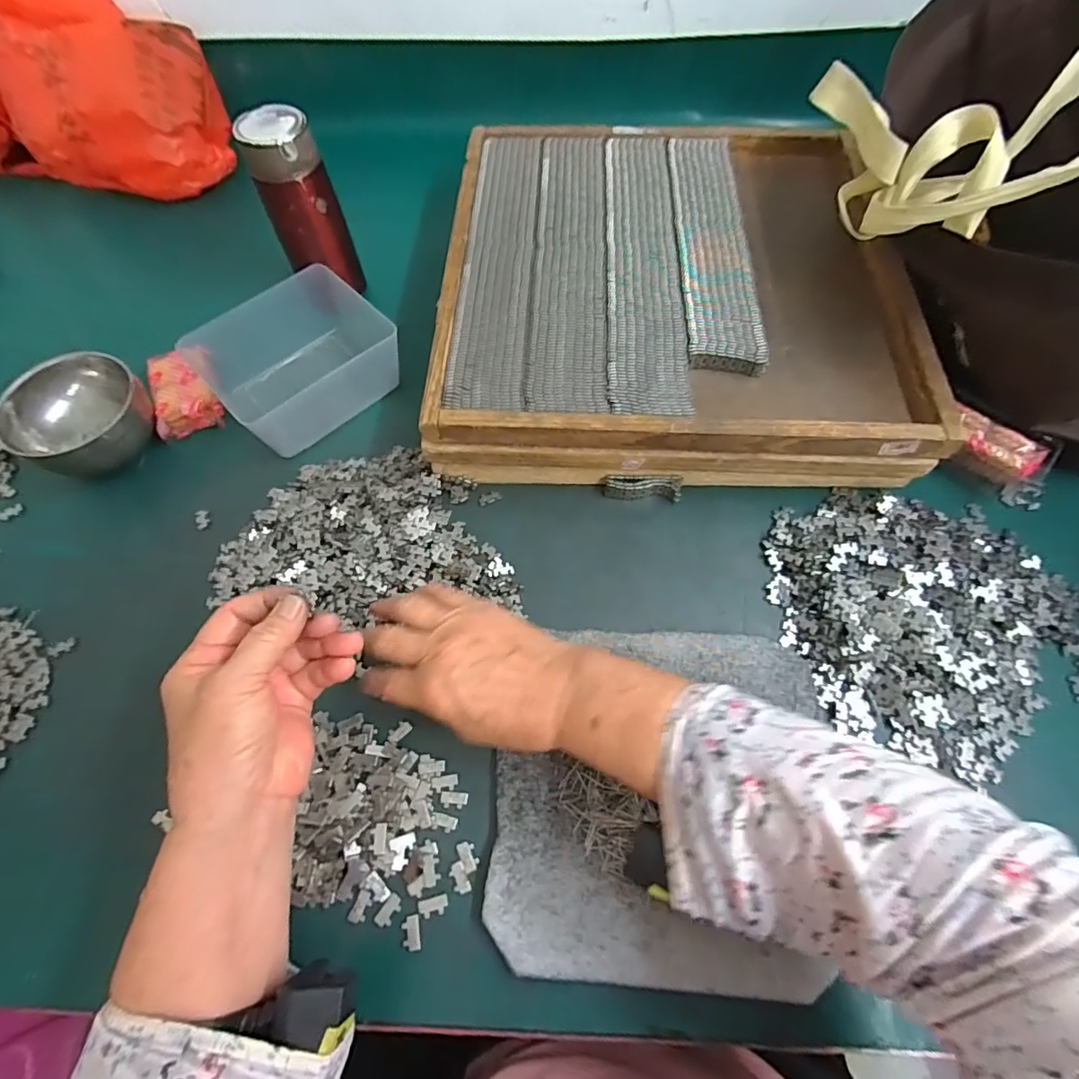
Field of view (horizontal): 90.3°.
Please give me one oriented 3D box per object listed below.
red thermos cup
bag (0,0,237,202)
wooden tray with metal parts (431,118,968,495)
[{"bbox_3d":[-0.218,-0.306,0.500,0.063,0.141,0.056,-20,63,-10],"label":"red thermos cup"},{"bbox_3d":[-0.543,-0.514,0.615,0.351,0.150,0.170,8,62,5],"label":"bag"},{"bbox_3d":[0.118,-0.234,0.508,0.389,0.086,0.394,3,61,2],"label":"wooden tray with metal parts"}]

